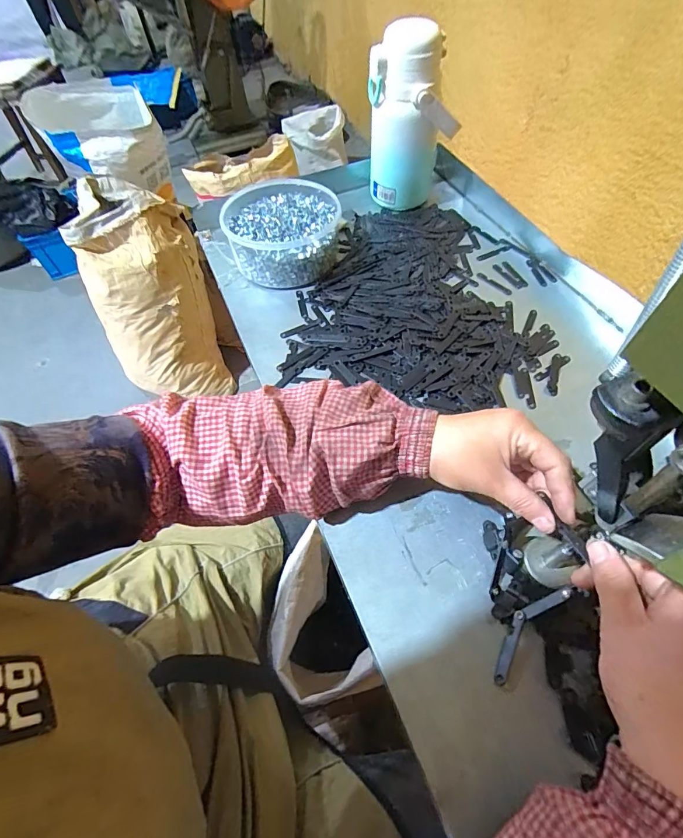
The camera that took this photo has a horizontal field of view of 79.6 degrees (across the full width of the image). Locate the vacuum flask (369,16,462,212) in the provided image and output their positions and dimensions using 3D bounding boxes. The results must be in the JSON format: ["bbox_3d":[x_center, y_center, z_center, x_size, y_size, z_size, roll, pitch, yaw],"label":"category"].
[{"bbox_3d":[0.094,-0.389,0.549,0.093,0.199,0.078,39,66,25],"label":"vacuum flask"}]

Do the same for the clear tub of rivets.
[{"bbox_3d":[-0.076,-0.250,0.547,0.143,0.064,0.149,-3,56,1],"label":"clear tub of rivets"}]

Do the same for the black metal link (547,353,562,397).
[{"bbox_3d":[0.227,-0.048,0.436,0.010,0.004,0.055,15,59,13],"label":"black metal link"}]

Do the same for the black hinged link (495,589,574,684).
[{"bbox_3d":[0.135,0.154,0.301,0.019,0.008,0.083,39,83,25],"label":"black hinged link"}]

